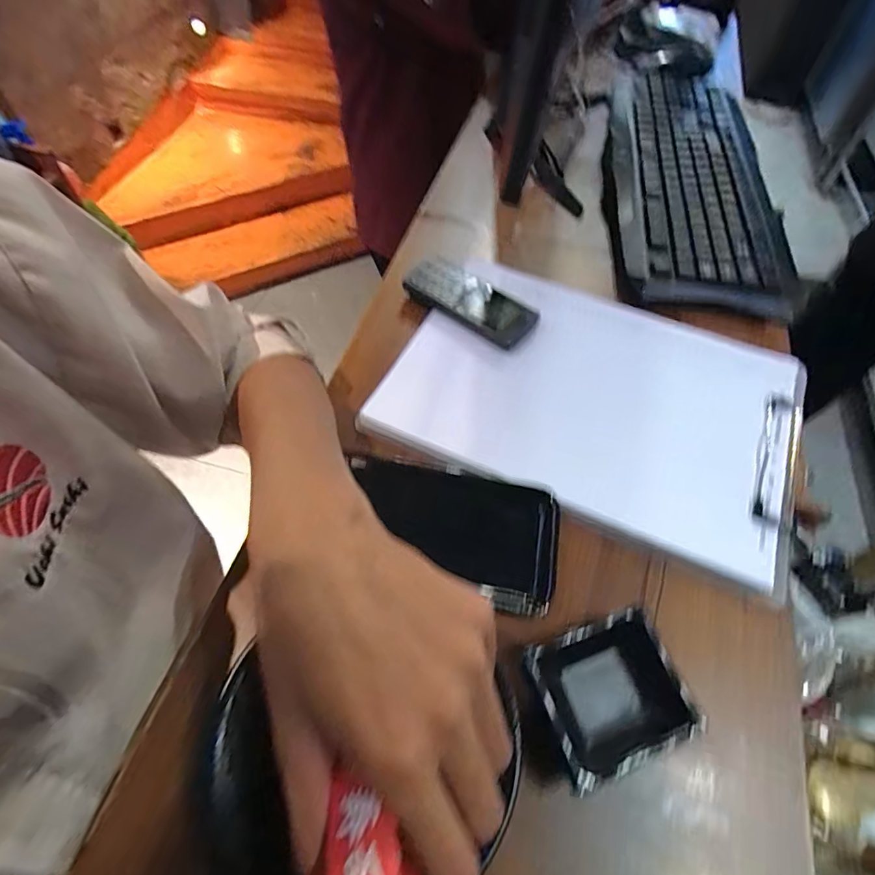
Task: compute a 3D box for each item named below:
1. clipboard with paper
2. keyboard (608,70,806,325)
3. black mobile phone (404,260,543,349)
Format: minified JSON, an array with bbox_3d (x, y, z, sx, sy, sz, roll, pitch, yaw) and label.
[{"bbox_3d":[0.122,-0.032,0.411,0.306,0.024,0.200,23,69,16],"label":"clipboard with paper"},{"bbox_3d":[0.277,-0.310,0.576,0.158,0.026,0.469,9,58,4],"label":"keyboard"},{"bbox_3d":[0.029,-0.119,0.447,0.116,0.016,0.047,33,62,18],"label":"black mobile phone"}]

